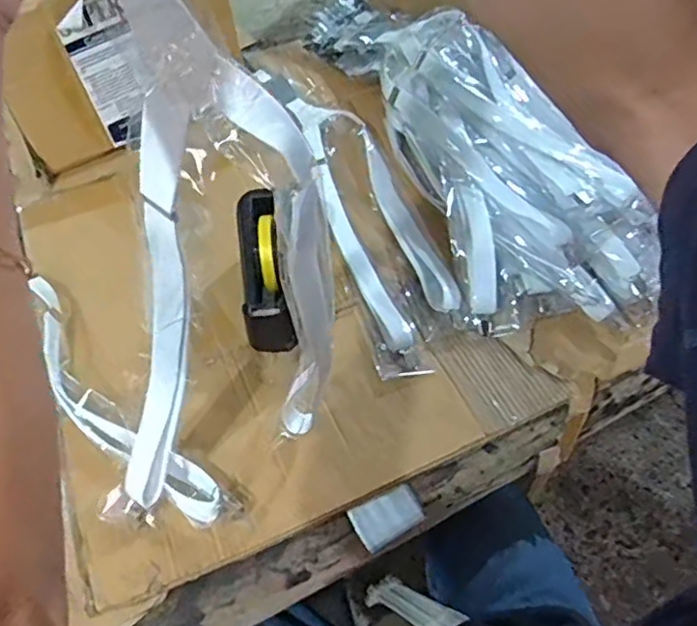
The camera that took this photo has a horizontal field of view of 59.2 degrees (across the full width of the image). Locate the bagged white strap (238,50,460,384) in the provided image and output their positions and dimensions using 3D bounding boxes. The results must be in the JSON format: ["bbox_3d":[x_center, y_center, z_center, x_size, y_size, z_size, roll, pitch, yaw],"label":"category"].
[{"bbox_3d":[0.002,-0.186,0.851,0.123,0.030,0.614,-17,56,-8],"label":"bagged white strap"}]

